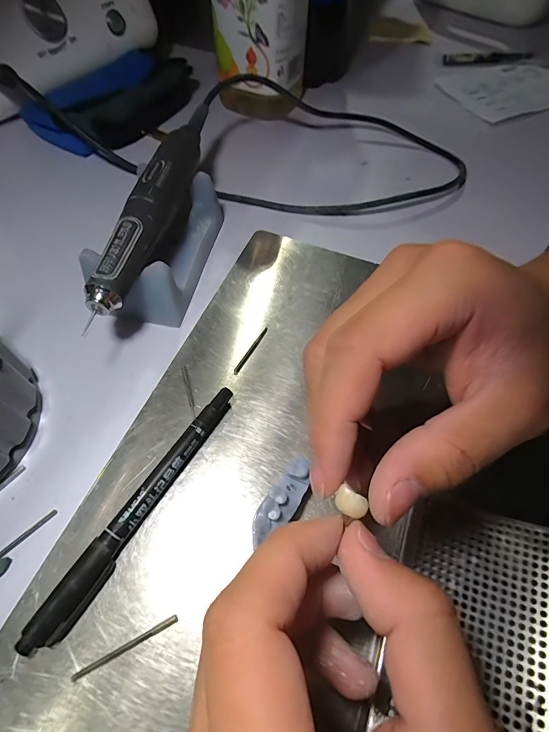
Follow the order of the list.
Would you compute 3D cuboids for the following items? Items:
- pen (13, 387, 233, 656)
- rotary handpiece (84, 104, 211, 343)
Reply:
[{"bbox_3d":[-0.062,0.065,0.186,0.012,0.013,0.133,28,62,14],"label":"pen"},{"bbox_3d":[-0.072,-0.109,0.243,0.021,0.021,0.189,9,59,4],"label":"rotary handpiece"}]

